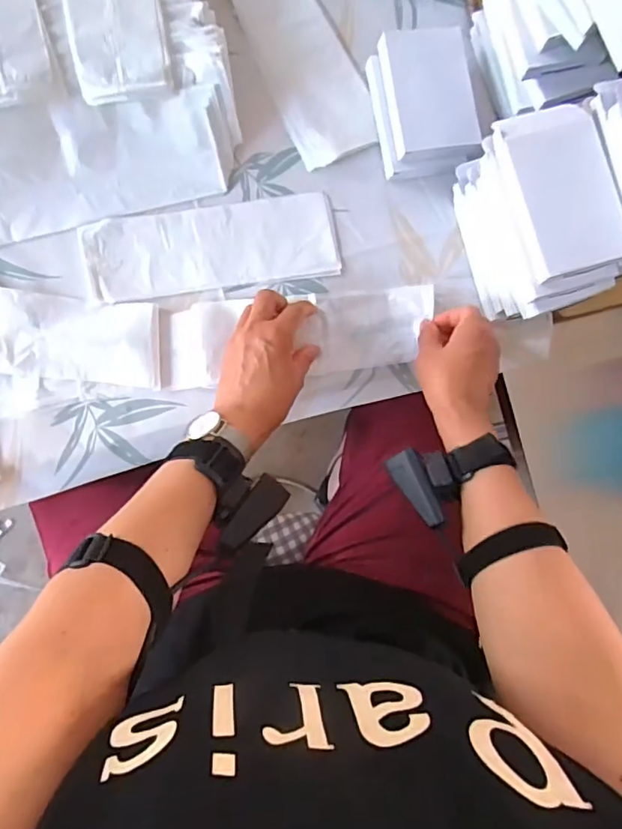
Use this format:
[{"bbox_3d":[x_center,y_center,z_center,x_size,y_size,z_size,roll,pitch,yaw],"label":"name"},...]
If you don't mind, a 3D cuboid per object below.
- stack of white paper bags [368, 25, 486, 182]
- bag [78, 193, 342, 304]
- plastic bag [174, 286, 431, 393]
[{"bbox_3d":[0.118,-0.322,0.561,0.097,0.037,0.137,-10,90,-7],"label":"stack of white paper bags"},{"bbox_3d":[-0.097,-0.171,0.546,0.248,0.005,0.085,-9,90,-7],"label":"bag"},{"bbox_3d":[-0.009,-0.083,0.557,0.271,0.022,0.085,-7,91,-8],"label":"plastic bag"}]

